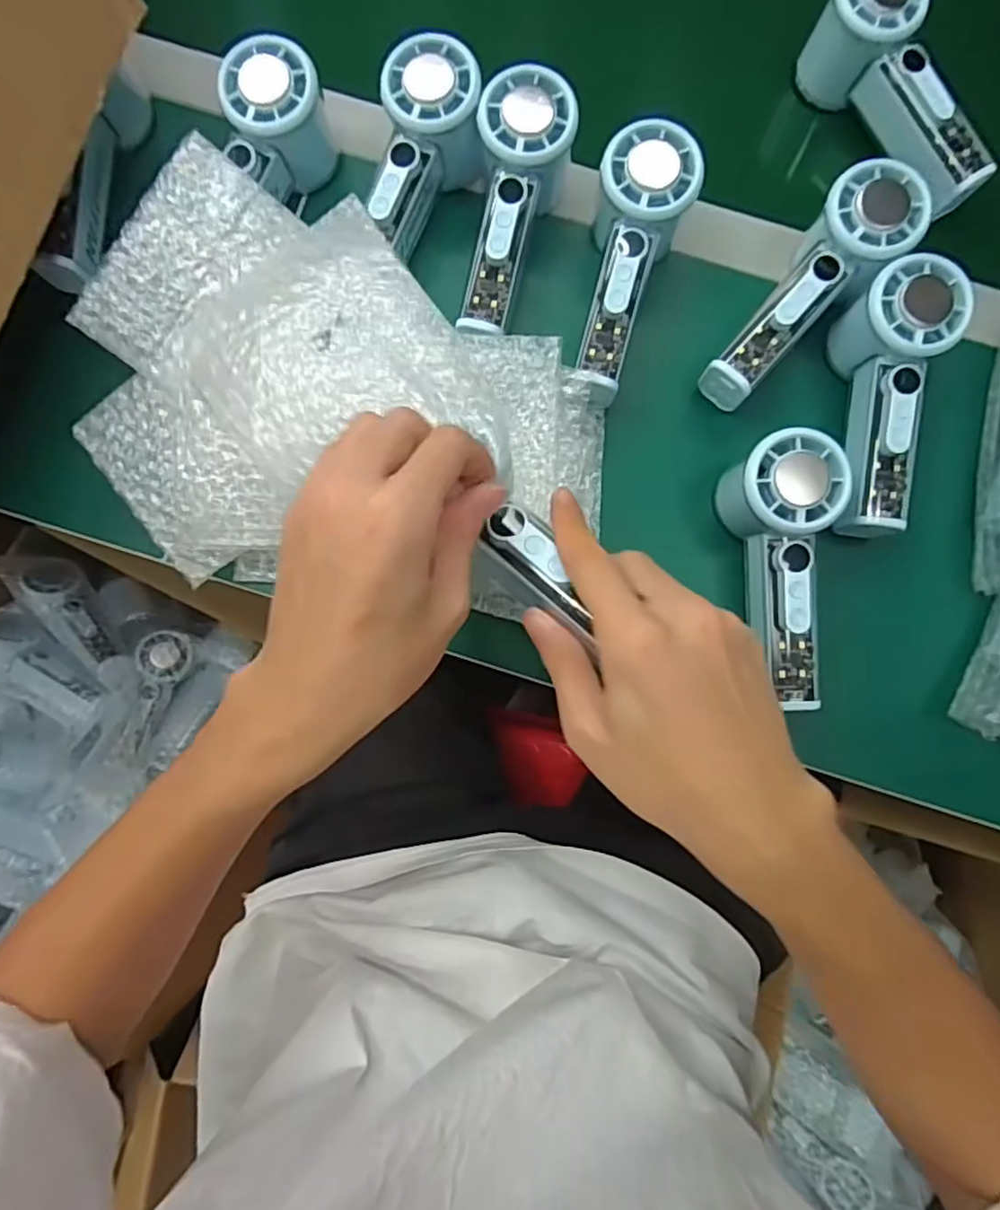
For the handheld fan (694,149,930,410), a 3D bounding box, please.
[{"bbox_3d":[0.186,-0.188,0.382,0.052,0.047,0.155,42,99,4],"label":"handheld fan"}]

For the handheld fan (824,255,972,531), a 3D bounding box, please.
[{"bbox_3d":[0.226,-0.119,0.370,0.055,0.053,0.153,12,83,0],"label":"handheld fan"}]

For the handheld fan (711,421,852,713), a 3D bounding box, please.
[{"bbox_3d":[0.160,-0.020,0.369,0.063,0.056,0.153,-4,95,-2],"label":"handheld fan"}]

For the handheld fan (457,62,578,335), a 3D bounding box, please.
[{"bbox_3d":[0.009,-0.233,0.381,0.053,0.055,0.146,9,83,0],"label":"handheld fan"}]

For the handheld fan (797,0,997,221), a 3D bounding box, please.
[{"bbox_3d":[0.256,-0.323,0.401,0.045,0.056,0.150,-28,84,-4],"label":"handheld fan"}]

